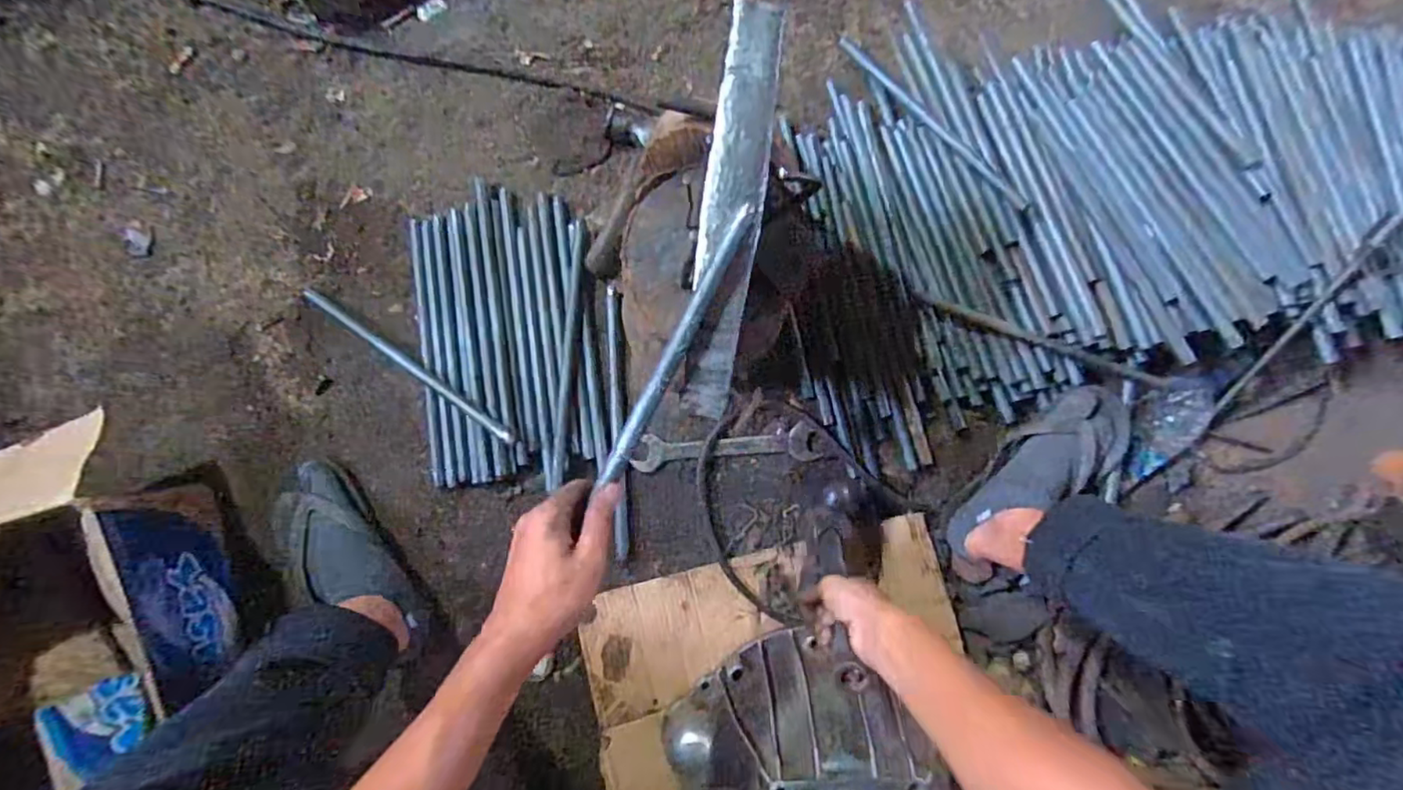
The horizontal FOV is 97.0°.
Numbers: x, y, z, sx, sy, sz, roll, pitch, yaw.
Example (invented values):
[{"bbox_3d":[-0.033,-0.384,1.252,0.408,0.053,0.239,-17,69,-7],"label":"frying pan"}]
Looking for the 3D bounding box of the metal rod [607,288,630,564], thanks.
[{"bbox_3d":[-0.105,0.032,0.771,0.016,0.016,0.336,-3,83,-3],"label":"metal rod"}]

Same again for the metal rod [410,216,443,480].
[{"bbox_3d":[-0.339,-0.057,0.763,0.014,0.018,0.333,-9,84,-4],"label":"metal rod"}]

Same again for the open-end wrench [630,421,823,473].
[{"bbox_3d":[0.031,0.065,0.776,0.229,0.008,0.045,-4,83,-4],"label":"open-end wrench"}]

